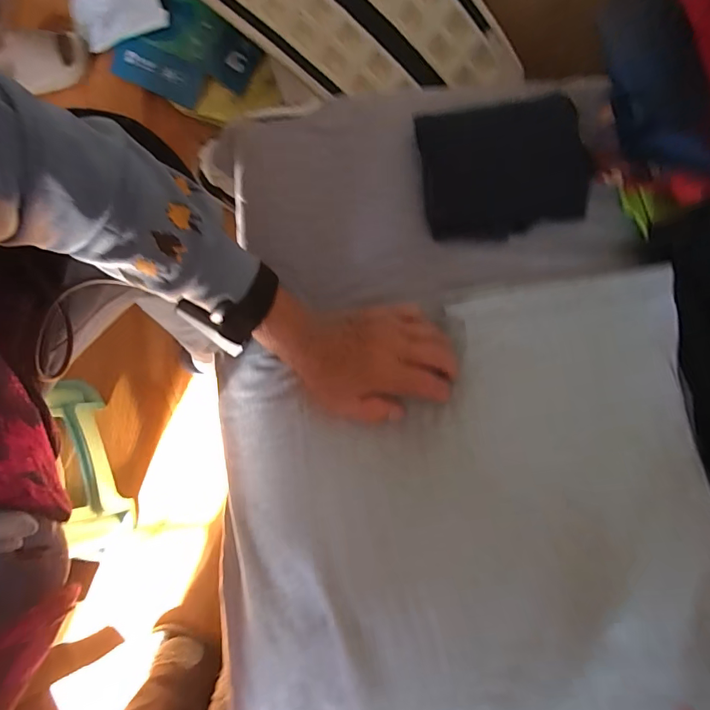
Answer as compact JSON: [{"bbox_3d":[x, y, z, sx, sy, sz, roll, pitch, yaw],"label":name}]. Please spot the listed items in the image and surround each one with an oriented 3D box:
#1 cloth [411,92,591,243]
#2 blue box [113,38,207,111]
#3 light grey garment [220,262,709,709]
[{"bbox_3d":[0.147,-0.180,0.405,0.157,0.018,0.131,-6,77,-2],"label":"cloth"},{"bbox_3d":[-0.397,-0.571,0.846,0.209,0.013,0.079,25,109,5],"label":"blue box"},{"bbox_3d":[0.092,0.163,0.351,0.414,0.060,0.414,-8,77,-2],"label":"light grey garment"}]

